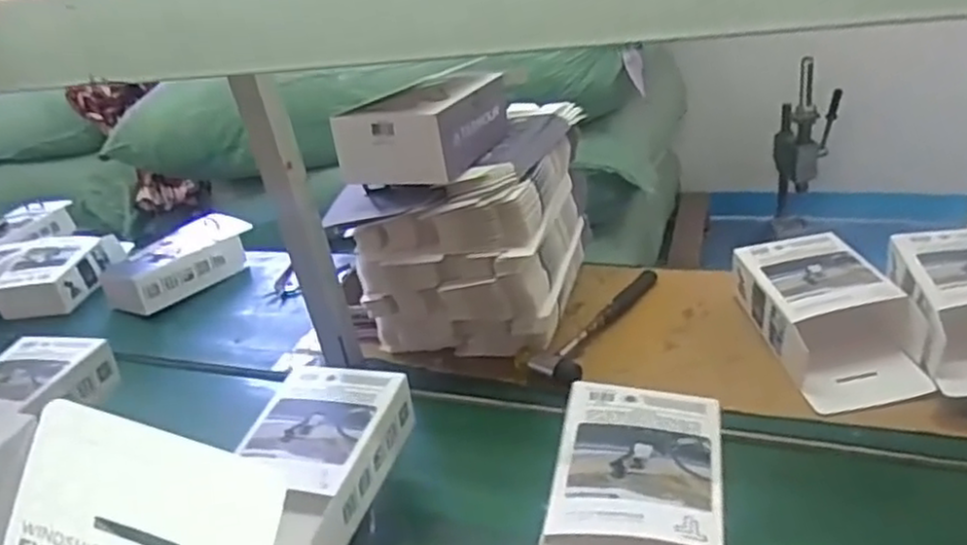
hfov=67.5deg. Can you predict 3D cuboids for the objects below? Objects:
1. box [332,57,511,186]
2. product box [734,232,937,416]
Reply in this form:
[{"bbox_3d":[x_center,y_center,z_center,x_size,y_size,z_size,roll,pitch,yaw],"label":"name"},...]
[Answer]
[{"bbox_3d":[-0.073,-0.191,0.940,0.156,0.096,0.195,6,29,25],"label":"box"},{"bbox_3d":[0.412,0.050,0.864,0.146,0.085,0.246,-7,26,1],"label":"product box"}]

